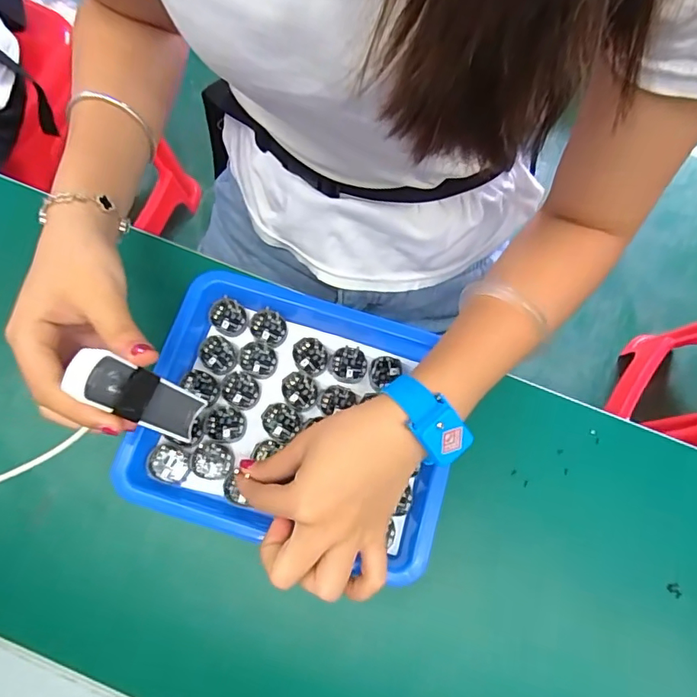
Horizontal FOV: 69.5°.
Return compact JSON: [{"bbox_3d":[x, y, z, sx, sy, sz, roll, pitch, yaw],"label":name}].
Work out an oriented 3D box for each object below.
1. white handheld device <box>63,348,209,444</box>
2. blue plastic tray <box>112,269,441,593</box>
[{"bbox_3d":[-0.114,0.028,0.277,0.019,0.077,0.026,4,67,27],"label":"white handheld device"},{"bbox_3d":[-0.034,0.048,0.362,0.214,0.034,0.177,15,75,5],"label":"blue plastic tray"}]

